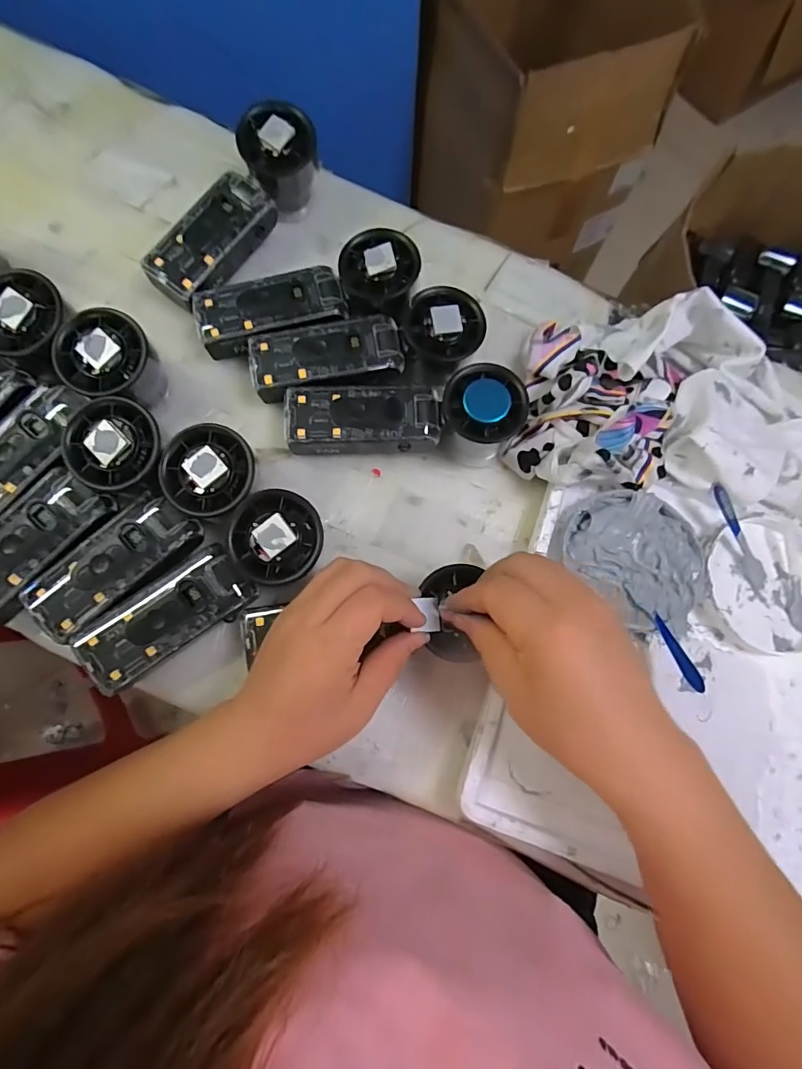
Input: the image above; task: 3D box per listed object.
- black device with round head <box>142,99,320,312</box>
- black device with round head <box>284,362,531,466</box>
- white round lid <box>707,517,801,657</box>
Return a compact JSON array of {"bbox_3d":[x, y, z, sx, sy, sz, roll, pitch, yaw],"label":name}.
[{"bbox_3d":[-0.128,-0.249,0.369,0.048,0.055,0.158,35,76,7],"label":"black device with round head"},{"bbox_3d":[0.002,-0.085,0.354,0.166,0.052,0.052,1,75,-2],"label":"black device with round head"},{"bbox_3d":[0.269,0.035,0.353,0.091,0.017,0.099,1,75,-2],"label":"white round lid"}]

